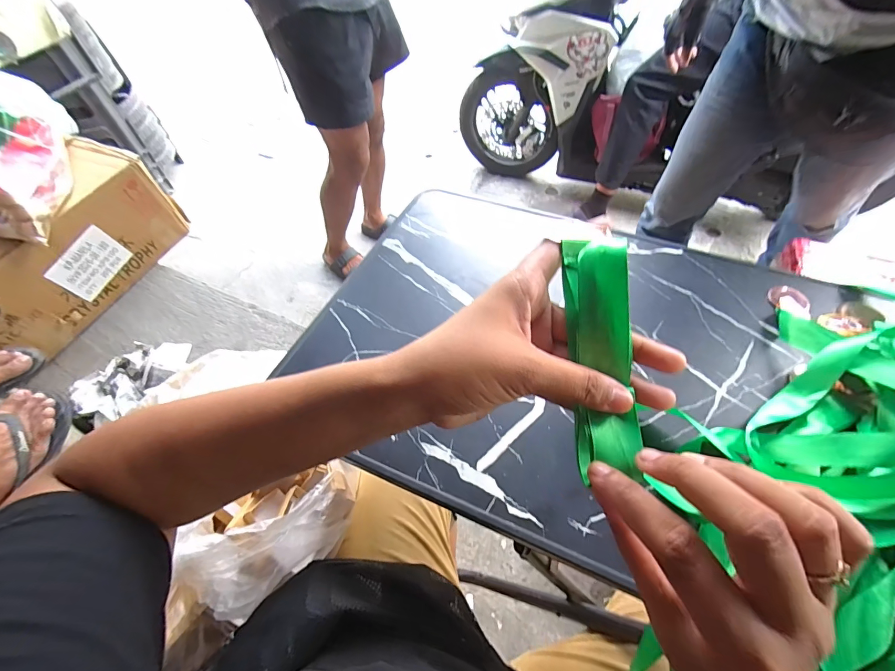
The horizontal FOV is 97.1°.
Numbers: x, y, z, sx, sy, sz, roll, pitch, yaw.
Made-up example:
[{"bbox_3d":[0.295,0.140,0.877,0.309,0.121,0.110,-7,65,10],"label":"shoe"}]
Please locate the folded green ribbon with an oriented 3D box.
[{"bbox_3d":[0.081,0.007,0.210,0.030,0.022,0.125,-1,80,0],"label":"folded green ribbon"}]

